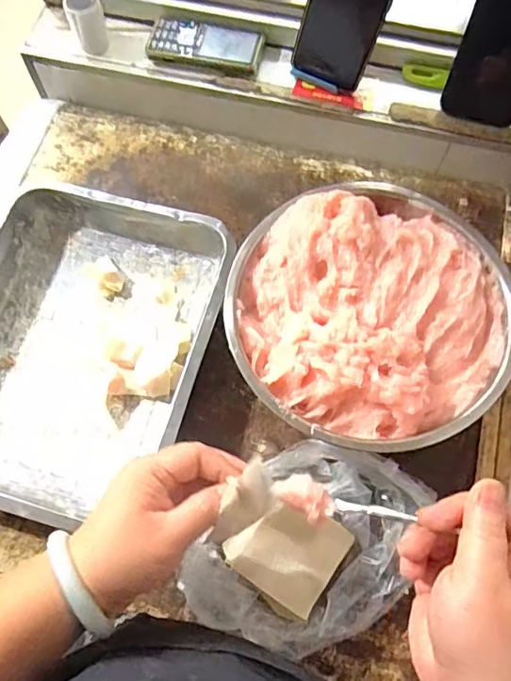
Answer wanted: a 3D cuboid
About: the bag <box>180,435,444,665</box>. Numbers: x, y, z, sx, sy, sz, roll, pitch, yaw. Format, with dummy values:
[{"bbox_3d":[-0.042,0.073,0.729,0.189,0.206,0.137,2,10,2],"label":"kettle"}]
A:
[{"bbox_3d":[0.040,0.165,0.433,0.171,0.047,0.169,25,72,11],"label":"bag"}]

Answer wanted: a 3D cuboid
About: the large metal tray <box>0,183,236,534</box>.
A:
[{"bbox_3d":[-0.164,0.006,0.502,0.234,0.047,0.302,14,71,7],"label":"large metal tray"}]

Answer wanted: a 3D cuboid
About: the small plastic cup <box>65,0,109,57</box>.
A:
[{"bbox_3d":[-0.186,-0.355,0.594,0.036,0.057,0.038,0,69,0],"label":"small plastic cup"}]

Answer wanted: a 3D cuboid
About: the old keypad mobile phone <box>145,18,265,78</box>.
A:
[{"bbox_3d":[-0.056,-0.332,0.600,0.126,0.019,0.055,10,69,4],"label":"old keypad mobile phone"}]

